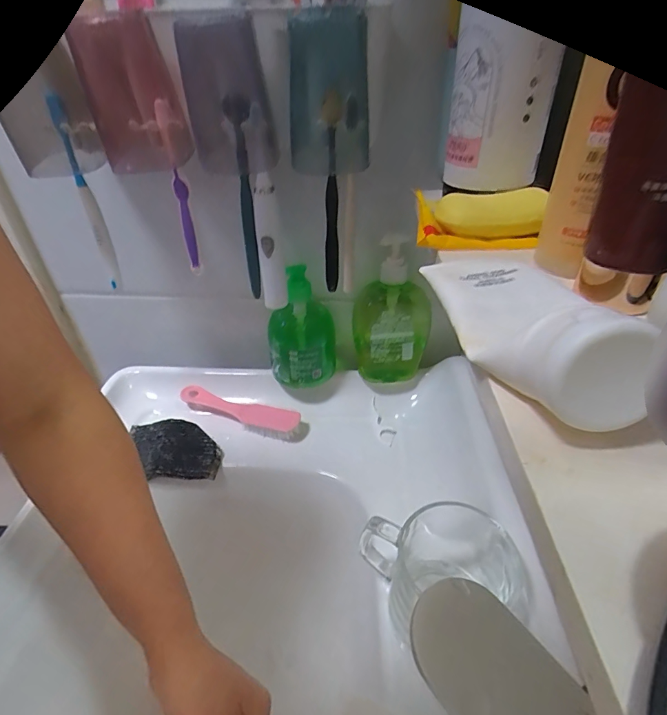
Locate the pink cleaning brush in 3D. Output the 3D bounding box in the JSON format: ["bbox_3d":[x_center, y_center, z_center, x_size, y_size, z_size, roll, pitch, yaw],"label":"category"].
[{"bbox_3d":[-0.120,0.068,0.516,0.165,0.023,0.038,10,39,12],"label":"pink cleaning brush"}]

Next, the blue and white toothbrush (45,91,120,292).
[{"bbox_3d":[-0.236,-0.147,0.392,0.015,0.177,0.013,16,40,20],"label":"blue and white toothbrush"}]

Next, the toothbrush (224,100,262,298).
[{"bbox_3d":[-0.080,-0.140,0.385,0.018,0.180,0.023,-6,38,-7],"label":"toothbrush"}]

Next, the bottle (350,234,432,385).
[{"bbox_3d":[0.069,-0.038,0.503,0.095,0.188,0.053,9,38,11],"label":"bottle"}]

